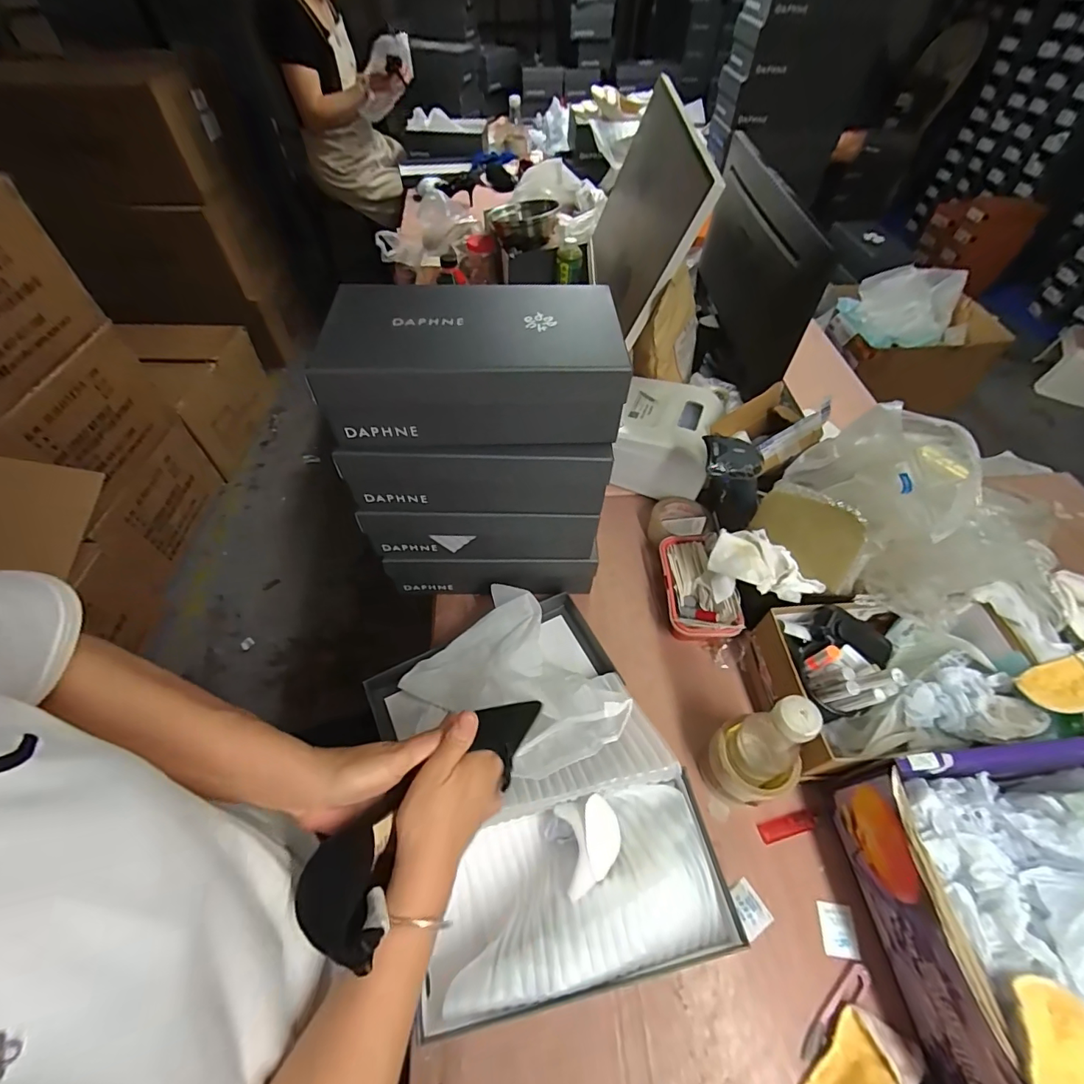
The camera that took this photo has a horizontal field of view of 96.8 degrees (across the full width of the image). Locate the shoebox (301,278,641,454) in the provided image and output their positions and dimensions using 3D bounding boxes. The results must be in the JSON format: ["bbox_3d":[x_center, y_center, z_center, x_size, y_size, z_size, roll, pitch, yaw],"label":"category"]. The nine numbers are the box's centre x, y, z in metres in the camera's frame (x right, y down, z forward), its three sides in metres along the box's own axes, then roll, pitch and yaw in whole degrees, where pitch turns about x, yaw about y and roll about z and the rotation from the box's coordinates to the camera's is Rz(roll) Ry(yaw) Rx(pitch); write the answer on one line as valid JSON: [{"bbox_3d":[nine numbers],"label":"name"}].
[{"bbox_3d":[-0.073,-0.190,0.518,0.294,0.097,0.148,-4,54,-3],"label":"shoebox"}]

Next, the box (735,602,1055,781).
[{"bbox_3d":[0.444,0.162,0.594,0.316,0.140,0.188,-6,54,-5],"label":"box"}]

